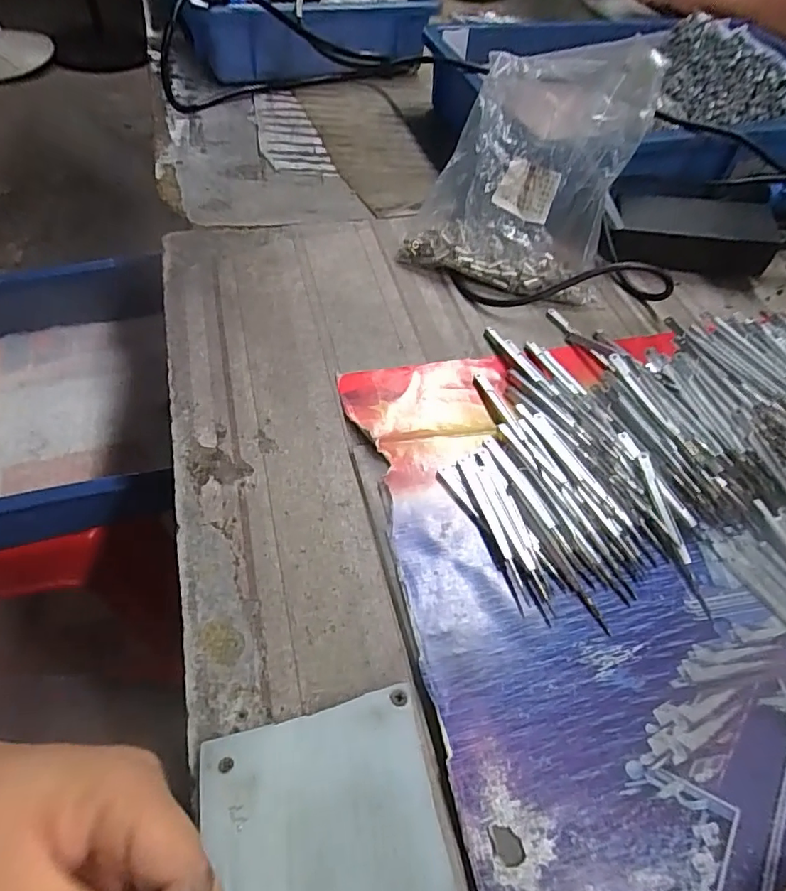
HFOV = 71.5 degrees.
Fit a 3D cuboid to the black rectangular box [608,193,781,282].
[{"bbox_3d":[0.256,-0.184,0.478,0.135,0.046,0.058,4,53,-3],"label":"black rectangular box"}]

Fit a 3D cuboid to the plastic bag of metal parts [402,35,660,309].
[{"bbox_3d":[0.111,-0.219,0.445,0.154,0.060,0.183,19,97,23],"label":"plastic bag of metal parts"}]

